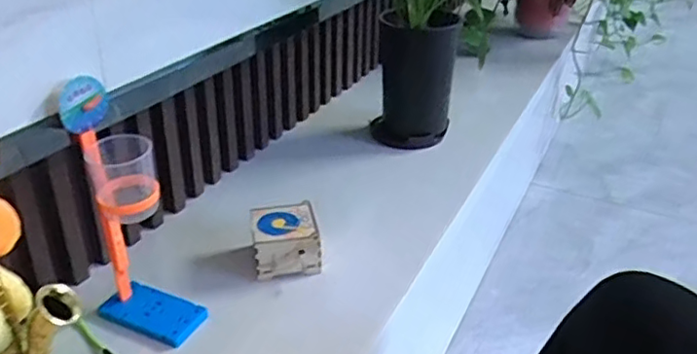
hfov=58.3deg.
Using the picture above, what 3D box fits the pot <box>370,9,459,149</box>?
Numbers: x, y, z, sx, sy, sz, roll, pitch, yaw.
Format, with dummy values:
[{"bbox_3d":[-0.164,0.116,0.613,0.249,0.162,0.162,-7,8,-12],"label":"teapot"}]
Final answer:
[{"bbox_3d":[0.103,-0.153,0.971,0.114,0.191,0.101,7,31,8],"label":"pot"}]

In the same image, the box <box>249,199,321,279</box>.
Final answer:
[{"bbox_3d":[-0.072,0.070,0.704,0.071,0.053,0.077,-4,31,-10],"label":"box"}]

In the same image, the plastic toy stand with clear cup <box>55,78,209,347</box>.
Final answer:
[{"bbox_3d":[-0.192,0.037,0.569,0.095,0.236,0.051,15,33,22],"label":"plastic toy stand with clear cup"}]

